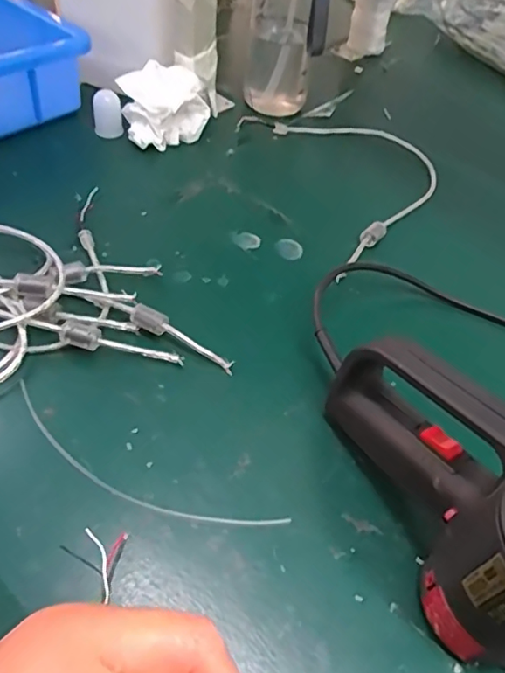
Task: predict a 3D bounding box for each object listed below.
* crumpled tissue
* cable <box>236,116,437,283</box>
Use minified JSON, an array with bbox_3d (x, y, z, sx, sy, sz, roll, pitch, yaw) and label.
[{"bbox_3d":[-0.091,-0.240,0.567,0.089,0.059,0.060,-17,55,-19],"label":"crumpled tissue"},{"bbox_3d":[0.113,-0.168,0.559,0.190,0.026,0.232,-17,55,-19],"label":"cable"}]

